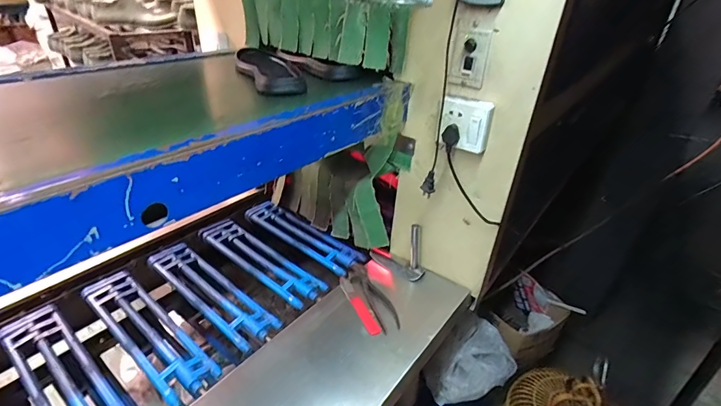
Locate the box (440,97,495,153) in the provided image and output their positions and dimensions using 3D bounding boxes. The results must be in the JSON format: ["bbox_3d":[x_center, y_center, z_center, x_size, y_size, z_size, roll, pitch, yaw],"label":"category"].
[{"bbox_3d":[0.182,-0.137,0.655,0.083,0.084,0.030,17,38,21],"label":"box"}]

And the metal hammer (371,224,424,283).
[{"bbox_3d":[0.087,0.098,0.854,0.136,0.118,0.051,24,40,29],"label":"metal hammer"}]

